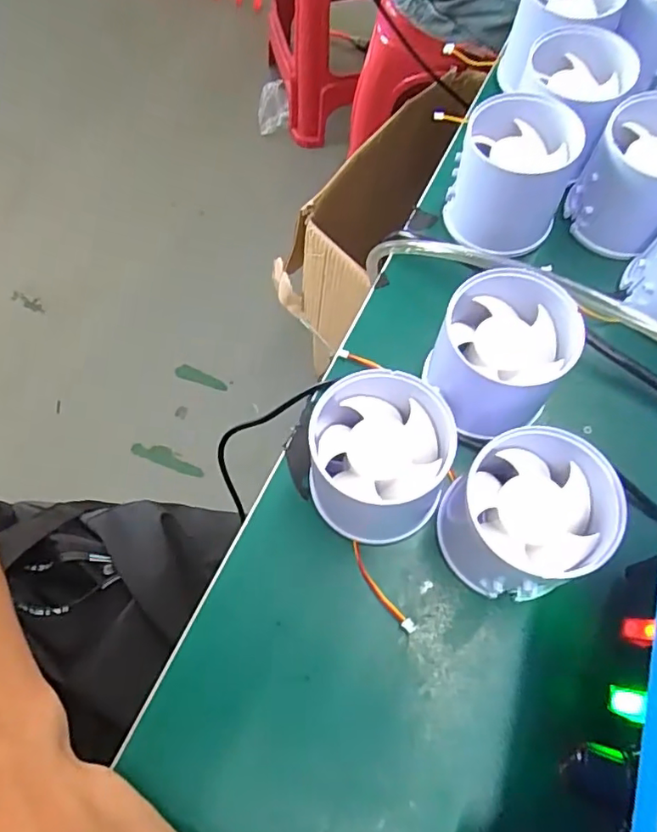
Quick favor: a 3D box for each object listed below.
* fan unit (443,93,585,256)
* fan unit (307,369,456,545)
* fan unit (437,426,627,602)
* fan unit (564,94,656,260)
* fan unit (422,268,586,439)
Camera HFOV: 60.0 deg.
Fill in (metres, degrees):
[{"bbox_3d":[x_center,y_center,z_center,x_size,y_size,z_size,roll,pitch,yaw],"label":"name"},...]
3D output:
[{"bbox_3d":[0.088,-0.115,0.280,0.054,0.053,0.053,15,68,8],"label":"fan unit"},{"bbox_3d":[0.018,0.017,0.223,0.055,0.050,0.052,-1,67,1],"label":"fan unit"},{"bbox_3d":[0.072,0.037,0.211,0.052,0.052,0.051,-1,67,1],"label":"fan unit"},{"bbox_3d":[0.150,-0.115,0.273,0.047,0.052,0.050,-1,67,1],"label":"fan unit"},{"bbox_3d":[0.069,-0.025,0.232,0.050,0.039,0.059,25,70,12],"label":"fan unit"}]

